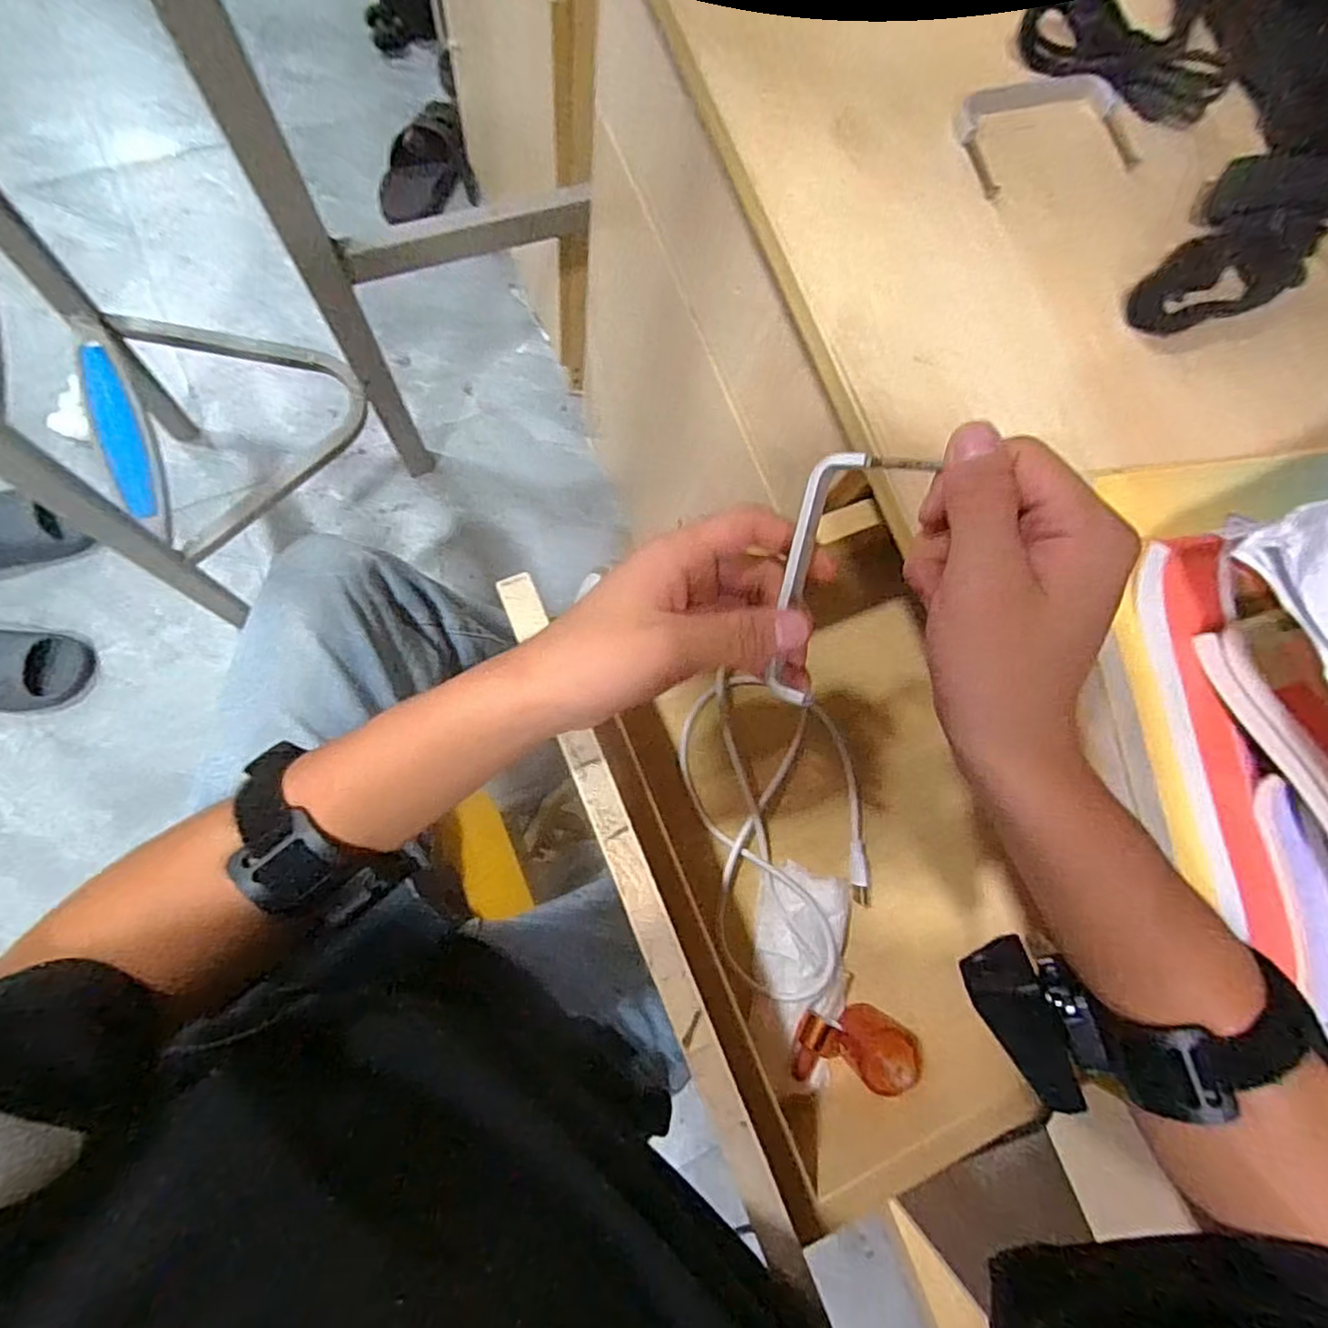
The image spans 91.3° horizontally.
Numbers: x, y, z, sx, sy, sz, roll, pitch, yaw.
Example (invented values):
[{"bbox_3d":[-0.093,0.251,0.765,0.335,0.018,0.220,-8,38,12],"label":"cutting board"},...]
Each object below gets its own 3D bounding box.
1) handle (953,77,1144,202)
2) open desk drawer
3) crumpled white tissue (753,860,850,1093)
[{"bbox_3d":[0.214,-0.297,0.360,0.106,0.006,0.058,-19,86,-9],"label":"handle"},{"bbox_3d":[0.079,0.100,0.374,0.208,0.128,0.345,-22,85,-11],"label":"open desk drawer"},{"bbox_3d":[0.088,0.198,0.413,0.059,0.019,0.130,7,80,-7],"label":"crumpled white tissue"}]

